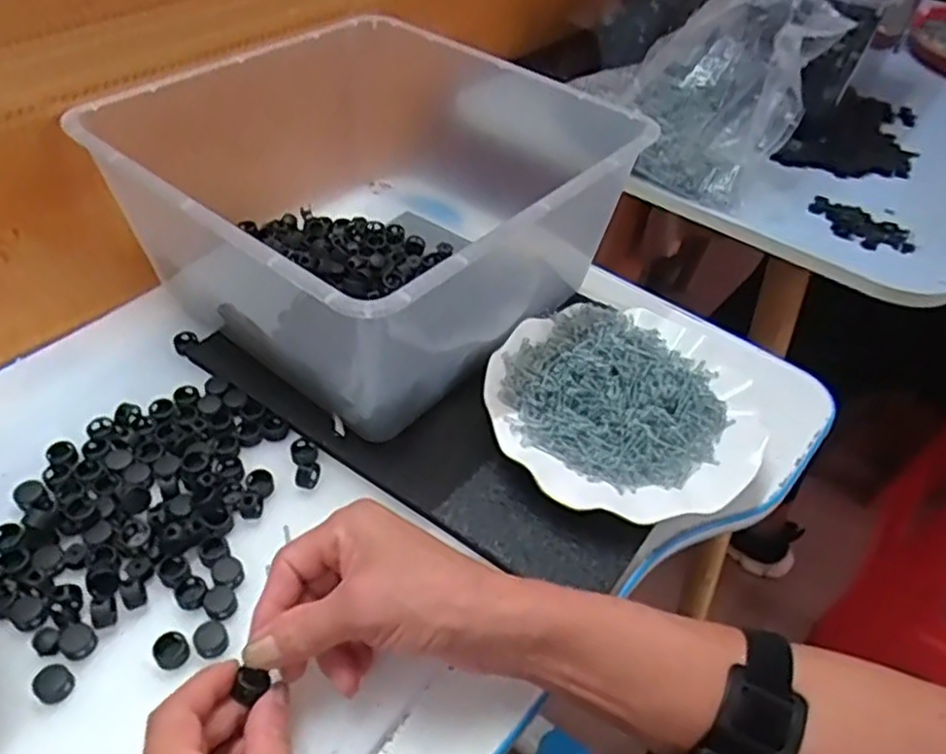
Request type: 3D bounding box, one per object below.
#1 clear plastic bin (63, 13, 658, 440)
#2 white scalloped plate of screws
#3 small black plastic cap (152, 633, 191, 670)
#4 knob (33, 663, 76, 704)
[{"bbox_3d":[-0.072,-0.141,0.569,0.325,0.148,0.343,31,50,25],"label":"clear plastic bin"},{"bbox_3d":[0.104,0.018,0.497,0.183,0.036,0.175,2,44,-2],"label":"white scalloped plate of screws"},{"bbox_3d":[-0.158,0.142,0.382,0.017,0.004,0.018,2,44,-2],"label":"small black plastic cap"},{"bbox_3d":[-0.210,0.153,0.366,0.017,0.006,0.017,35,52,28],"label":"knob"}]

